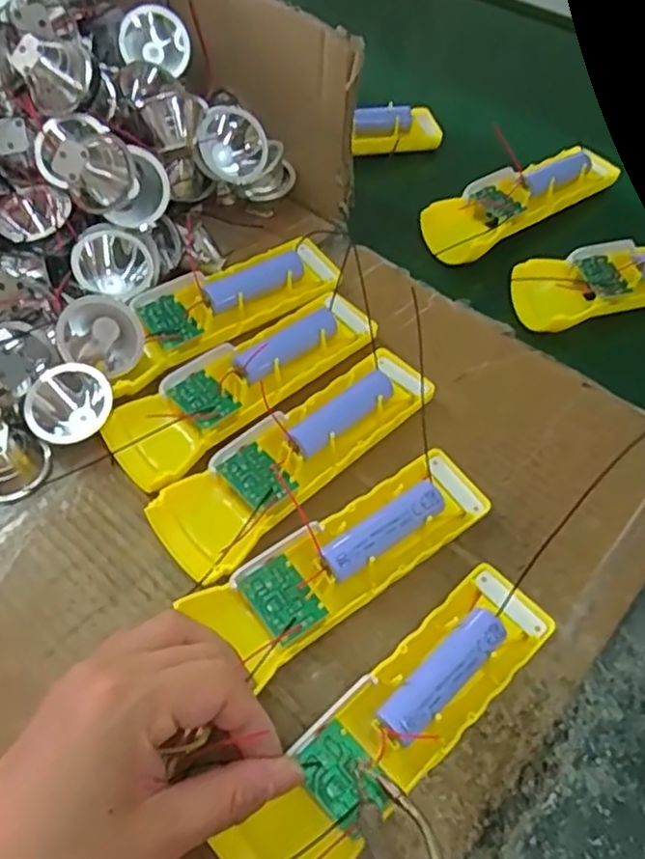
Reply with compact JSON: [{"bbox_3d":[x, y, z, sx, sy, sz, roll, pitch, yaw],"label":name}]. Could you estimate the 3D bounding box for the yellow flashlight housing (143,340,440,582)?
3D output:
[{"bbox_3d":[-0.011,0.011,0.340,0.157,0.020,0.049,-38,62,-23],"label":"yellow flashlight housing"}]

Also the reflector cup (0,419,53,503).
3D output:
[{"bbox_3d":[-0.160,0.016,0.337,0.034,0.025,0.040,37,64,24],"label":"reflector cup"}]

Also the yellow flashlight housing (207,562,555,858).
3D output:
[{"bbox_3d":[0.030,0.116,0.268,0.156,0.022,0.042,-39,65,-23],"label":"yellow flashlight housing"}]

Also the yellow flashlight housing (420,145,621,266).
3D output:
[{"bbox_3d":[0.138,-0.159,0.469,0.152,0.023,0.046,-26,58,-16],"label":"yellow flashlight housing"}]

